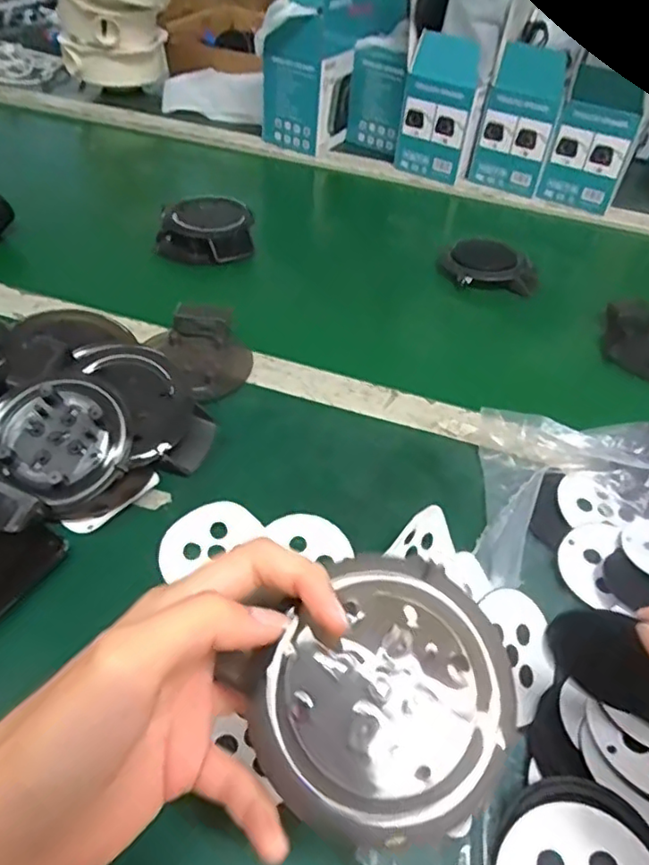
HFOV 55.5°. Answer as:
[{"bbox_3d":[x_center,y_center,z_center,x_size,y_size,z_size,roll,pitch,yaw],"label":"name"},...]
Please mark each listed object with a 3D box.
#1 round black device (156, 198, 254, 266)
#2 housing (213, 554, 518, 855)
[{"bbox_3d":[-0.119,-0.202,0.630,0.090,0.037,0.090,3,44,-3],"label":"round black device"},{"bbox_3d":[0.021,0.093,0.217,0.088,0.025,0.081,-31,69,-17],"label":"housing"}]

